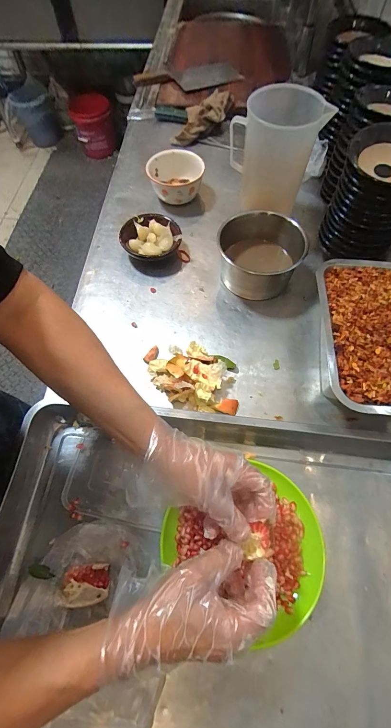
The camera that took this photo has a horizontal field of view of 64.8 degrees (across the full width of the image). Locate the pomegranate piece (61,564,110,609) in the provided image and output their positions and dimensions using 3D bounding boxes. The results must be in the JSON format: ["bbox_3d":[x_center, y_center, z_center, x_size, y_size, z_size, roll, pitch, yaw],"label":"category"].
[{"bbox_3d":[-0.131,0.260,0.356,0.059,0.034,0.041,-4,64,-1],"label":"pomegranate piece"}]

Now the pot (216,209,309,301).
[{"bbox_3d":[0.116,-0.201,0.581,0.151,0.091,0.145,0,64,1],"label":"pot"}]

